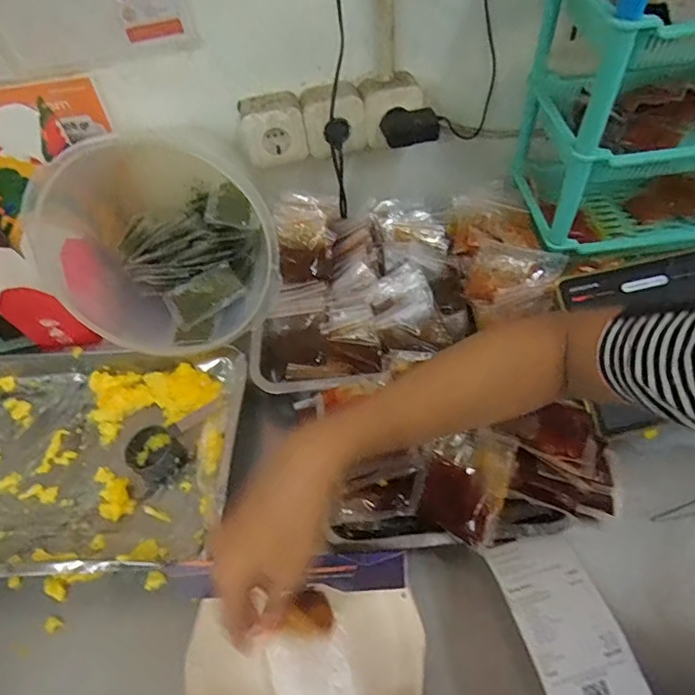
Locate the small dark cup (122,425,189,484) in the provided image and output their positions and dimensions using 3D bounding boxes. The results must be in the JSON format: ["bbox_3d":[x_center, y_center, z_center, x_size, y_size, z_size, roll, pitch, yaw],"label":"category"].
[{"bbox_3d":[-0.217,0.121,0.582,0.056,0.029,0.053,-3,52,4],"label":"small dark cup"}]

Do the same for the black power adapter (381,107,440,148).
[{"bbox_3d":[0.084,-0.294,0.686,0.075,0.031,0.050,-2,53,5],"label":"black power adapter"}]

